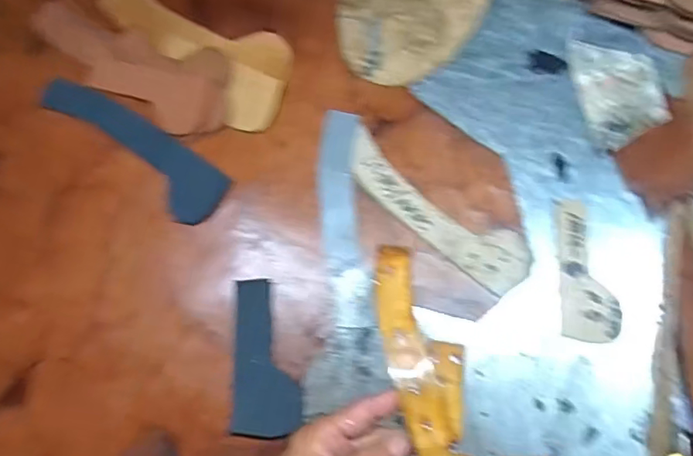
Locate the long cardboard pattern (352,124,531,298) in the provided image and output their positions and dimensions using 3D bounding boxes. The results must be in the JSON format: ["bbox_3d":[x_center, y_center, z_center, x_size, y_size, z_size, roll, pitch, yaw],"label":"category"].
[{"bbox_3d":[0.079,-0.017,0.487,0.193,0.004,0.053,39,79,9],"label":"long cardboard pattern"}]

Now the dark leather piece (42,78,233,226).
[{"bbox_3d":[-0.193,-0.073,0.492,0.189,0.004,0.053,35,78,8],"label":"dark leather piece"}]

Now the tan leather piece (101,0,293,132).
[{"bbox_3d":[-0.156,-0.175,0.523,0.221,0.009,0.096,26,77,6],"label":"tan leather piece"}]

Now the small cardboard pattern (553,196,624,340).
[{"bbox_3d":[0.211,0.036,0.474,0.047,0.005,0.124,1,73,5],"label":"small cardboard pattern"}]

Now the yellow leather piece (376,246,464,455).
[{"bbox_3d":[0.056,0.102,0.372,0.050,0.018,0.190,-13,71,-4],"label":"yellow leather piece"}]

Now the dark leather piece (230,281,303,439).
[{"bbox_3d":[-0.071,0.109,0.457,0.055,0.004,0.128,-7,76,-2],"label":"dark leather piece"}]

